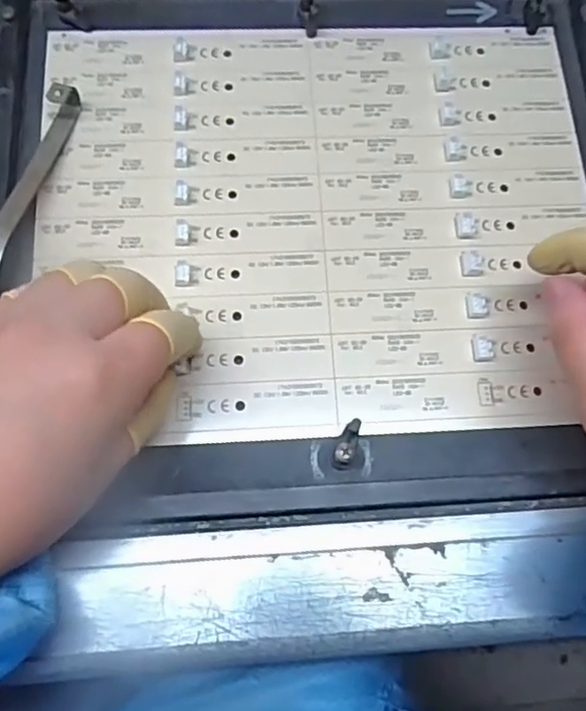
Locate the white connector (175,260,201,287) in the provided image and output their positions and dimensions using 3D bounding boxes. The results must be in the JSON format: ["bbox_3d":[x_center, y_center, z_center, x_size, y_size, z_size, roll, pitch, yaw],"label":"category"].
[{"bbox_3d":[-0.047,-0.036,0.277,0.010,0.005,0.011,1,75,-2],"label":"white connector"}]

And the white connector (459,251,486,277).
[{"bbox_3d":[0.083,-0.043,0.287,0.012,0.004,0.013,0,75,-2],"label":"white connector"}]

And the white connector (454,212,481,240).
[{"bbox_3d":[0.082,-0.061,0.291,0.012,0.006,0.013,-1,75,-2],"label":"white connector"}]

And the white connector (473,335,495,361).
[{"bbox_3d":[0.085,-0.004,0.277,0.010,0.004,0.011,-4,75,-3],"label":"white connector"}]

